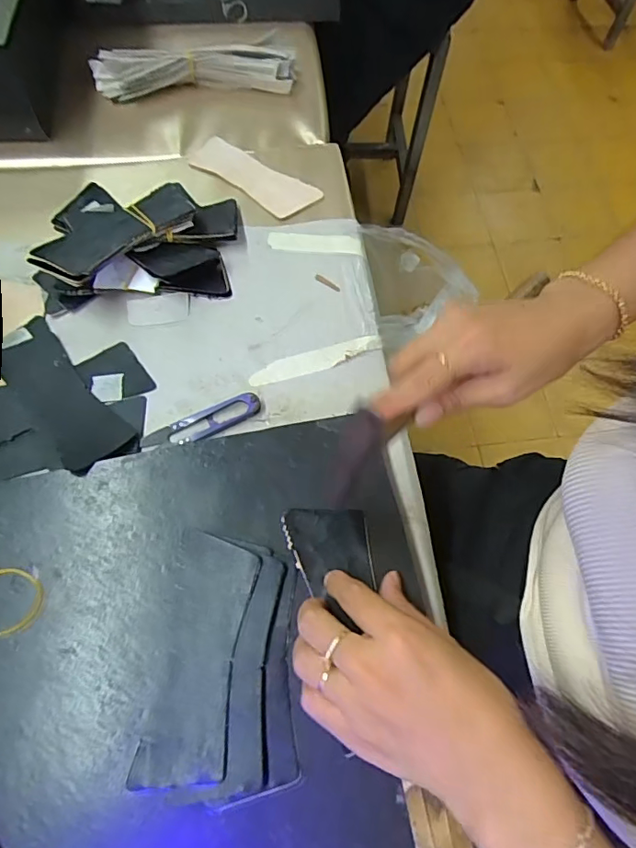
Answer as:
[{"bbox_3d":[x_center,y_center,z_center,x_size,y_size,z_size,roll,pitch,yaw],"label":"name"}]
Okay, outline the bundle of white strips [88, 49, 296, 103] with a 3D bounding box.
[{"bbox_3d":[-0.133,-0.376,0.552,0.212,0.032,0.045,0,66,-3],"label":"bundle of white strips"}]

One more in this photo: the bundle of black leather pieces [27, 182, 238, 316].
[{"bbox_3d":[-0.154,-0.160,0.442,0.153,0.041,0.128,3,66,-2],"label":"bundle of black leather pieces"}]

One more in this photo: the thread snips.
[{"bbox_3d":[-0.089,-0.001,0.393,0.093,0.009,0.022,-22,69,-12],"label":"thread snips"}]

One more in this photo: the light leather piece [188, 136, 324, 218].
[{"bbox_3d":[-0.065,-0.241,0.500,0.136,0.006,0.046,34,69,12],"label":"light leather piece"}]

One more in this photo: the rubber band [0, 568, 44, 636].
[{"bbox_3d":[-0.197,0.112,0.320,0.045,0.004,0.042,8,66,1],"label":"rubber band"}]

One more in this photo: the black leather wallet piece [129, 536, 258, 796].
[{"bbox_3d":[-0.070,0.137,0.309,0.049,0.010,0.136,9,66,1],"label":"black leather wallet piece"}]

